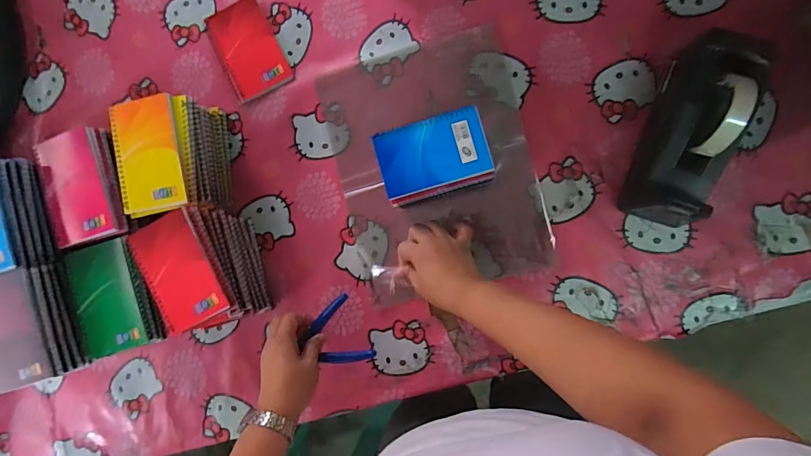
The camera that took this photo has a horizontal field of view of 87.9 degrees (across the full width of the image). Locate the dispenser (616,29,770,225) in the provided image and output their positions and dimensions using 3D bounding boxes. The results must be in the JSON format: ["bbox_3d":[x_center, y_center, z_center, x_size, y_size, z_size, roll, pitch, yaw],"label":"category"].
[{"bbox_3d":[0.320,-0.103,0.471,0.069,0.122,0.194,14,92,7],"label":"dispenser"}]

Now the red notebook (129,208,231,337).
[{"bbox_3d":[-0.274,0.053,0.505,0.088,0.009,0.130,-25,88,7],"label":"red notebook"}]

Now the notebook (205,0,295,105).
[{"bbox_3d":[-0.222,-0.253,0.592,0.085,0.013,0.137,-28,87,6],"label":"notebook"}]

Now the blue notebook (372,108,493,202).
[{"bbox_3d":[0.032,-0.092,0.510,0.130,0.010,0.083,-16,89,7],"label":"blue notebook"}]

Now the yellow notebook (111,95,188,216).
[{"bbox_3d":[-0.311,-0.086,0.506,0.083,0.009,0.135,-6,90,7],"label":"yellow notebook"}]

